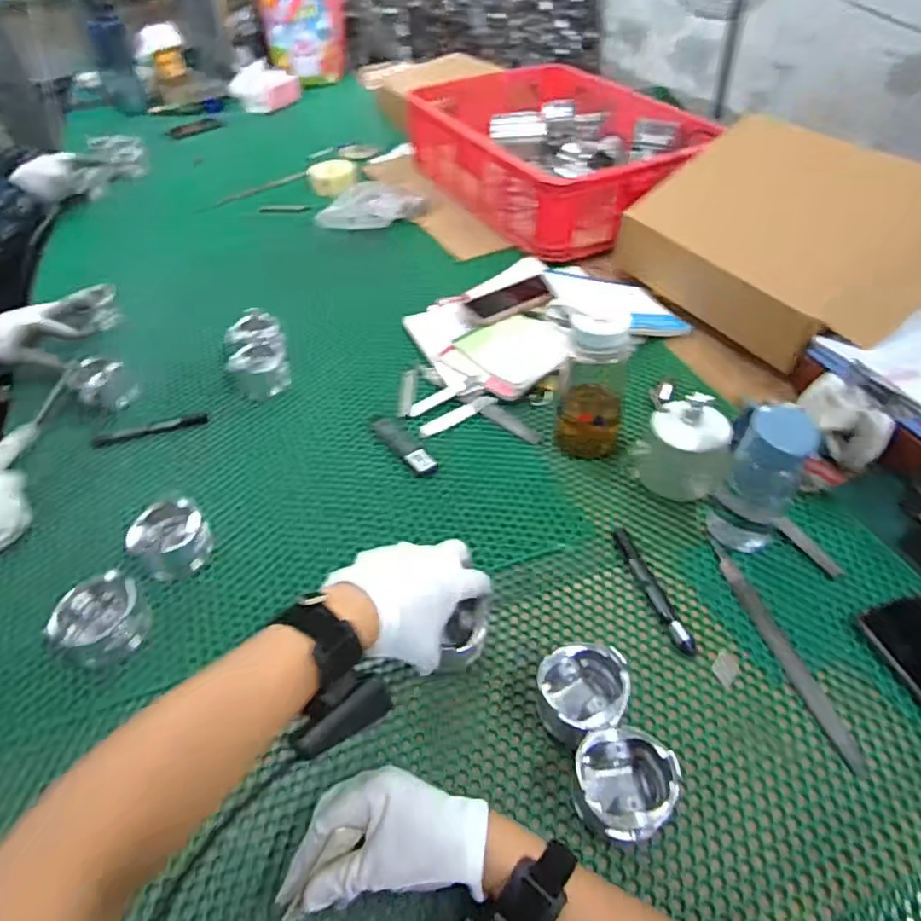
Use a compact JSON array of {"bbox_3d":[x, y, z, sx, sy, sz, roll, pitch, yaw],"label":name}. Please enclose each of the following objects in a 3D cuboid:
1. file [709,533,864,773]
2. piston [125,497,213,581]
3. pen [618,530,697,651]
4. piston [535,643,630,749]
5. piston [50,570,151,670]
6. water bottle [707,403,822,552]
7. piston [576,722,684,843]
[{"bbox_3d":[0.295,0.168,0.558,0.021,0.005,0.234,-12,46,-7],"label":"file"},{"bbox_3d":[-0.304,0.084,0.629,0.071,0.051,0.071,-2,46,2],"label":"piston"},{"bbox_3d":[0.191,0.126,0.599,0.015,0.014,0.142,-15,47,-10],"label":"pen"},{"bbox_3d":[0.104,0.199,0.508,0.071,0.051,0.070,-3,46,1],"label":"piston"},{"bbox_3d":[-0.344,0.153,0.568,0.073,0.046,0.081,22,51,24],"label":"piston"},{"bbox_3d":[0.297,0.020,0.592,0.066,0.151,0.058,26,53,26],"label":"water bottle"},{"bbox_3d":[0.125,0.248,0.459,0.070,0.055,0.073,-2,46,2],"label":"piston"}]

